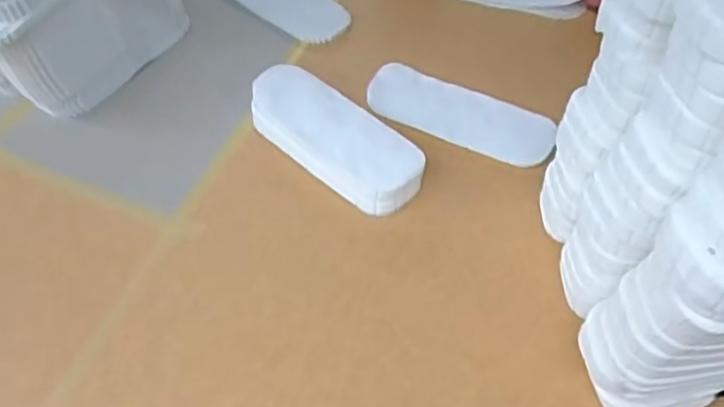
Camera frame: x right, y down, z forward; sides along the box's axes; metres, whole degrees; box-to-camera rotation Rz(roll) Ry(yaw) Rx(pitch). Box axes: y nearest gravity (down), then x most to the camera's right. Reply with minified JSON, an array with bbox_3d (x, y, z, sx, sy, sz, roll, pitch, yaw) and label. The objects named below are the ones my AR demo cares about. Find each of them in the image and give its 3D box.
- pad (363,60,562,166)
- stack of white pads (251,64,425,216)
[{"bbox_3d":[0.096,-0.088,0.639,0.186,0.018,0.067,19,58,17],"label":"pad"},{"bbox_3d":[-0.029,-0.062,0.613,0.186,0.052,0.070,36,64,26],"label":"stack of white pads"}]

